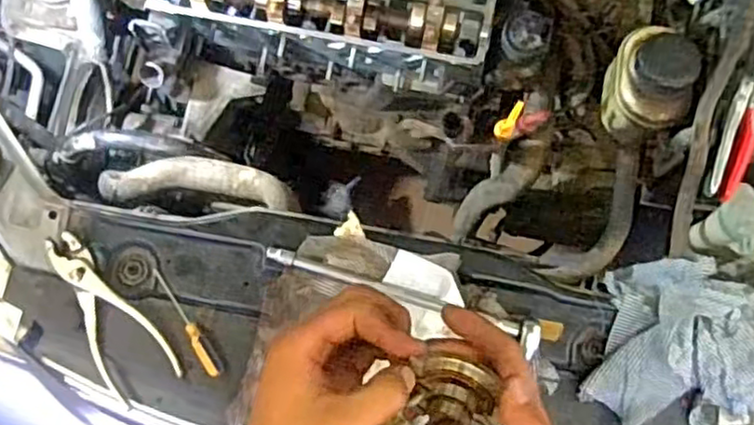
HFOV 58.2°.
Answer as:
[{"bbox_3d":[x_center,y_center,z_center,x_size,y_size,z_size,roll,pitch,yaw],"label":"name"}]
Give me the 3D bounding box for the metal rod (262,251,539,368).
[{"bbox_3d":[0.027,0.089,0.686,0.288,0.021,0.035,17,77,3],"label":"metal rod"}]

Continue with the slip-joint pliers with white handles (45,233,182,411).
[{"bbox_3d":[-0.285,0.107,0.714,0.078,0.021,0.189,-30,93,-8],"label":"slip-joint pliers with white handles"}]

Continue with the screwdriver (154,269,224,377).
[{"bbox_3d":[-0.202,0.116,0.718,0.019,0.017,0.129,-32,79,-8],"label":"screwdriver"}]

